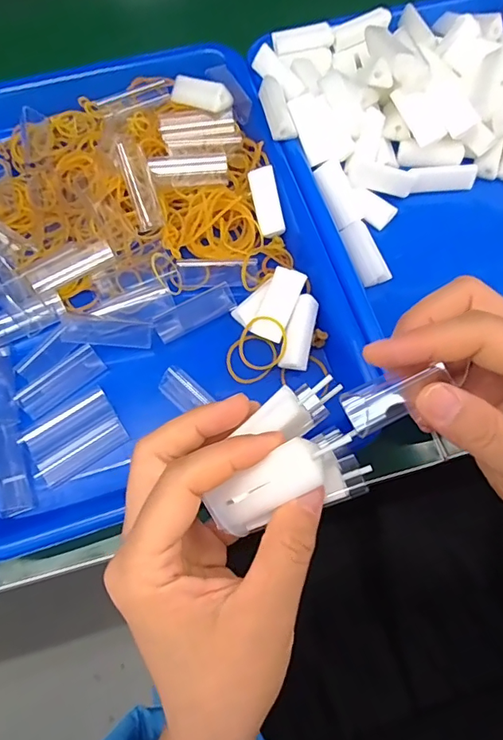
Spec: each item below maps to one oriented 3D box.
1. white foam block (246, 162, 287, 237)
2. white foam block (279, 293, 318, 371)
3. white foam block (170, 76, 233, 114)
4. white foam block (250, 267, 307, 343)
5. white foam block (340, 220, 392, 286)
[{"bbox_3d":[0.010,-0.115,0.329,0.017,0.006,0.047,-13,88,-5],"label":"white foam block"},{"bbox_3d":[0.031,-0.023,0.300,0.016,0.009,0.047,13,90,4],"label":"white foam block"},{"bbox_3d":[-0.038,-0.195,0.338,0.049,0.015,0.017,28,71,25],"label":"white foam block"},{"bbox_3d":[0.017,-0.041,0.299,0.020,0.005,0.044,22,91,8],"label":"white foam block"},{"bbox_3d":[0.078,-0.080,0.329,0.019,0.010,0.045,-22,71,-9],"label":"white foam block"}]

